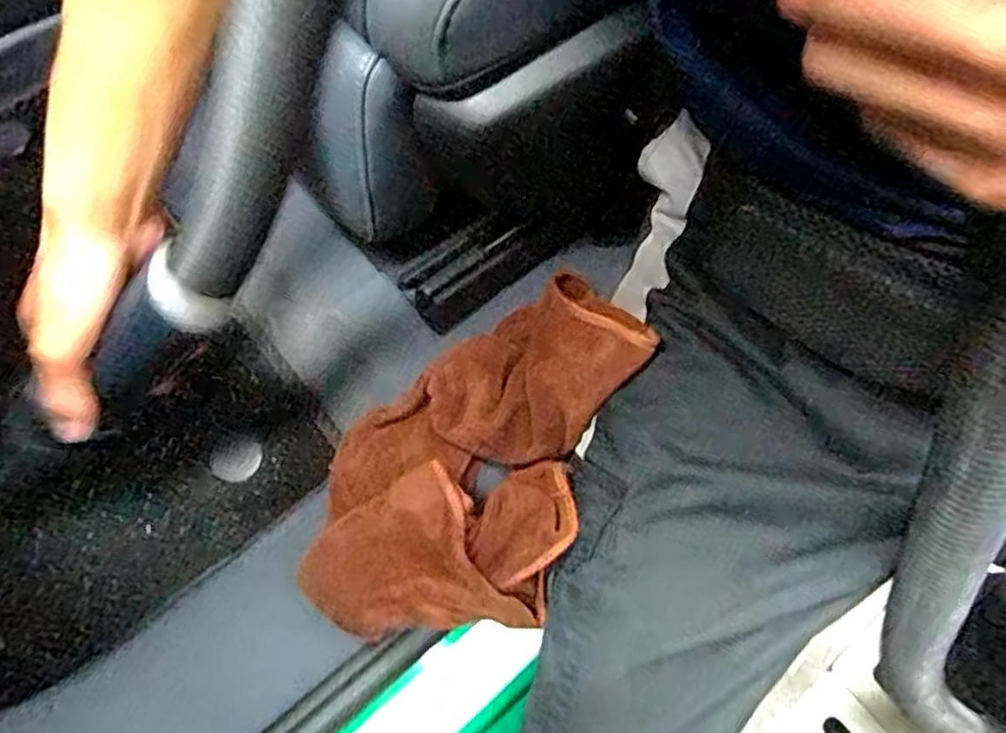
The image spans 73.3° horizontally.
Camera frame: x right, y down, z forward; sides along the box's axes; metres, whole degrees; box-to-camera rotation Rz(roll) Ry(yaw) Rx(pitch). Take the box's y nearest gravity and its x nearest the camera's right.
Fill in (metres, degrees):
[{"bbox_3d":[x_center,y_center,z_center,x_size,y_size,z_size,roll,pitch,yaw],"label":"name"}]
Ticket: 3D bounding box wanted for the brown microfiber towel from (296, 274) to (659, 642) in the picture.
[{"bbox_3d":[-0.020,0.049,0.420,0.150,0.086,0.238,23,67,10],"label":"brown microfiber towel"}]

